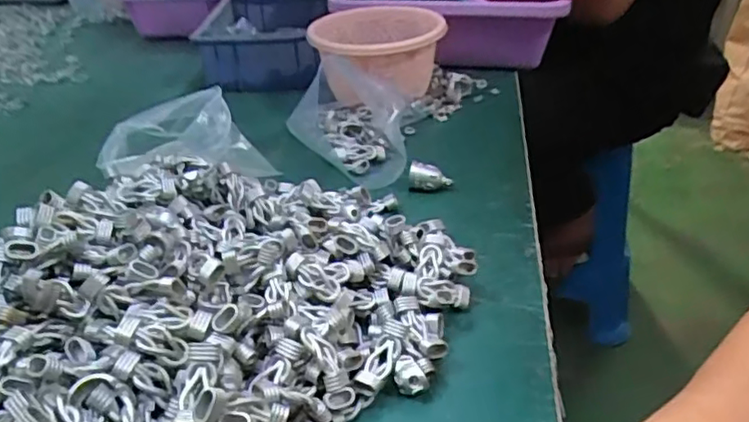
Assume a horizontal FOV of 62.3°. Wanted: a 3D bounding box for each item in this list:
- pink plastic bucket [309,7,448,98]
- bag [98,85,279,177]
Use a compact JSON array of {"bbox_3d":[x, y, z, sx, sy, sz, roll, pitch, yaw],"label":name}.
[{"bbox_3d":[0.004,-0.159,0.667,0.138,0.082,0.138,4,32,10],"label":"pink plastic bucket"},{"bbox_3d":[-0.166,-0.061,0.542,0.141,0.082,0.049,-6,31,-5],"label":"bag"}]

